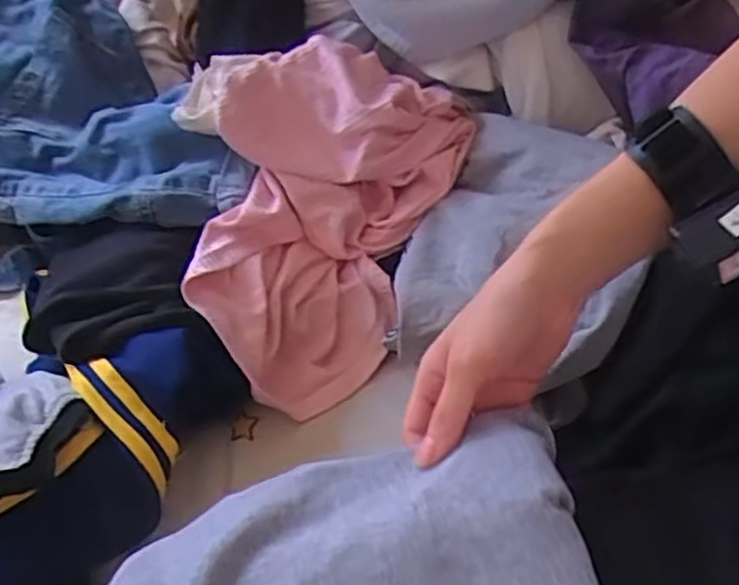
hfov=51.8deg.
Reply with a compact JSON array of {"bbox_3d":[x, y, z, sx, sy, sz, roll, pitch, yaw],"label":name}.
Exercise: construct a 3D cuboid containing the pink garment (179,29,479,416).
[{"bbox_3d":[-0.028,-0.067,0.607,0.219,0.172,0.251,-7,46,-2],"label":"pink garment"}]

